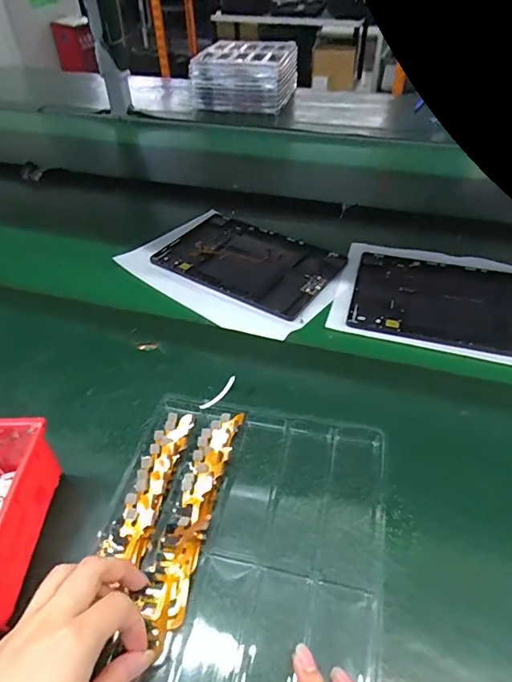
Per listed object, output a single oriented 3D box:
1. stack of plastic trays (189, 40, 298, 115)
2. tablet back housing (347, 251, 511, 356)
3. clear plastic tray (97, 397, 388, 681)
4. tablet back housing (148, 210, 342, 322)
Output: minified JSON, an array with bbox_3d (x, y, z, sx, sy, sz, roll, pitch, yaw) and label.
[{"bbox_3d":[-0.027,-0.735,1.242,0.263,0.110,0.305,7,44,10],"label":"stack of plastic trays"},{"bbox_3d":[0.244,-0.049,0.566,0.235,0.009,0.163,12,46,11],"label":"tablet back housing"},{"bbox_3d":[-0.015,0.166,0.349,0.211,0.012,0.268,9,46,9],"label":"clear plastic tray"},{"bbox_3d":[-0.011,-0.114,0.640,0.235,0.012,0.158,27,51,24],"label":"tablet back housing"}]

